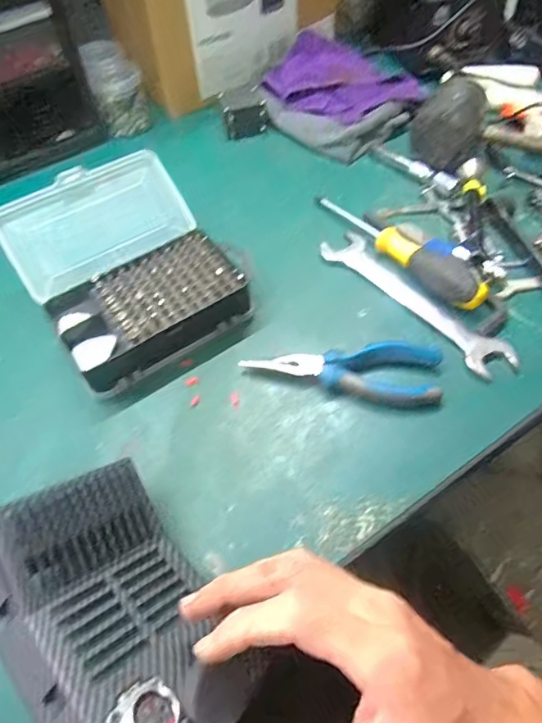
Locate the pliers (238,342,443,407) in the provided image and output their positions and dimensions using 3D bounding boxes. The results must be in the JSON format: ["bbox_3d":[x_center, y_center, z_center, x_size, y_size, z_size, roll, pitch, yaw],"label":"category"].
[{"bbox_3d":[0.058,0.012,0.387,0.155,0.017,0.050,-2,56,3],"label":"pliers"}]

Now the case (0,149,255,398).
[{"bbox_3d":[-0.127,-0.084,0.431,0.163,0.076,0.191,-31,59,-16],"label":"case"}]

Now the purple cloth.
[{"bbox_3d":[0.082,-0.341,0.608,0.161,0.023,0.196,-33,72,-7],"label":"purple cloth"}]

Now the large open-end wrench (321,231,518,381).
[{"bbox_3d":[0.131,-0.058,0.444,0.041,0.006,0.207,-35,61,-18],"label":"large open-end wrench"}]

